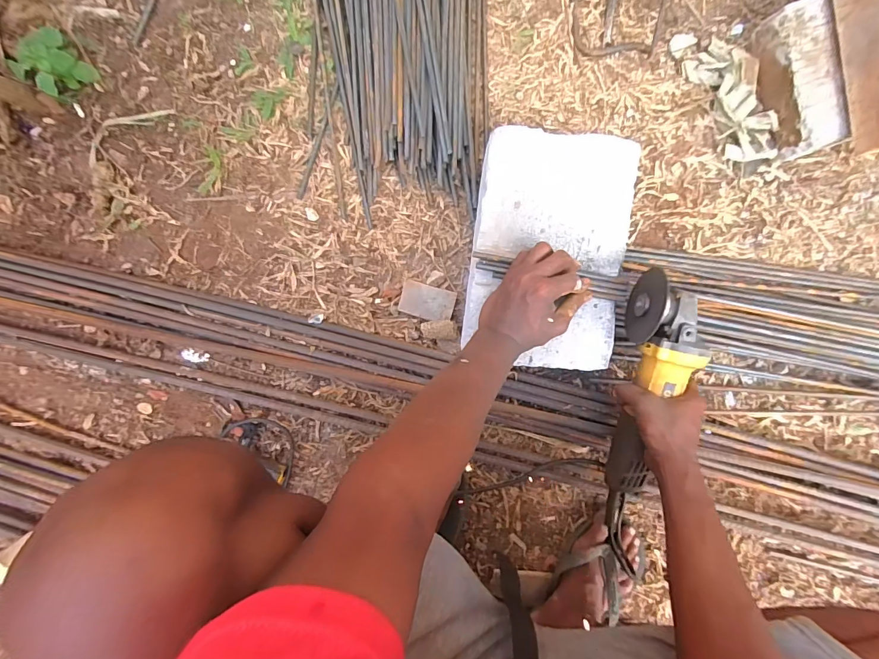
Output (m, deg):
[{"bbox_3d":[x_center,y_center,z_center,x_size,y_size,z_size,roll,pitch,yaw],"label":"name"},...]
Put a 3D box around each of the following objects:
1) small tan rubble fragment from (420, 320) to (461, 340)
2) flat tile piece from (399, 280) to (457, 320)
[{"bbox_3d":[0.001,0.000,0.605,0.057,0.023,0.028,4,90,1],"label":"small tan rubble fragment"},{"bbox_3d":[-0.018,-0.042,0.622,0.081,0.012,0.051,16,90,0],"label":"flat tile piece"}]

